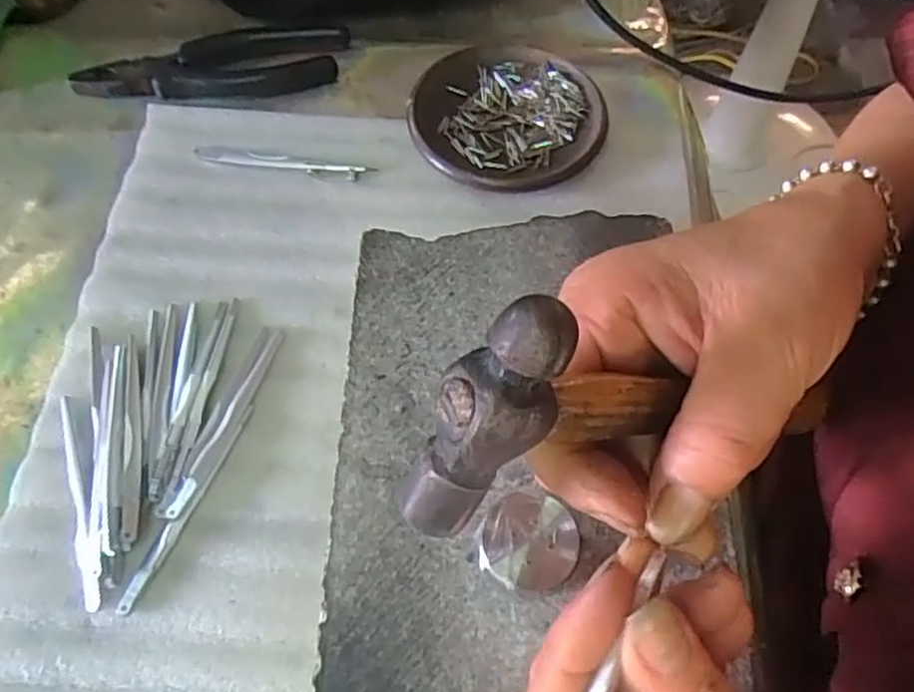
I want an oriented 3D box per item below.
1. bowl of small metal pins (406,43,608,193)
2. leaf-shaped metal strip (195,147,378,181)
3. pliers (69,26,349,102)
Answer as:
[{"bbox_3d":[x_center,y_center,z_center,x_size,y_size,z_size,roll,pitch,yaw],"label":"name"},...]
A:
[{"bbox_3d":[0.029,-0.136,0.405,0.110,0.018,0.115,0,63,0],"label":"bowl of small metal pins"},{"bbox_3d":[-0.101,-0.106,0.395,0.106,0.004,0.011,10,64,5],"label":"leaf-shaped metal strip"},{"bbox_3d":[-0.152,-0.175,0.422,0.162,0.012,0.057,-6,63,-3],"label":"pliers"}]

